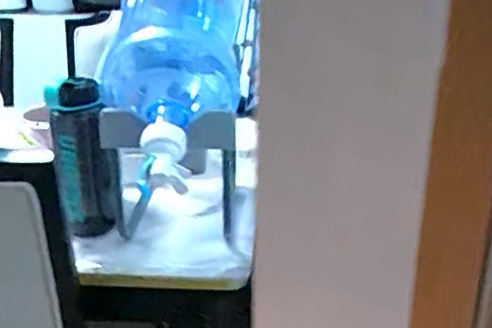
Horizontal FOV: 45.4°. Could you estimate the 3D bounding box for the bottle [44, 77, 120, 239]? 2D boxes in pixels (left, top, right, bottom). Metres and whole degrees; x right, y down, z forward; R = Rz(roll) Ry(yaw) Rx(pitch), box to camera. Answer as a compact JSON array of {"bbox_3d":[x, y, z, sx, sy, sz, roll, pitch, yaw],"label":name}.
[{"bbox_3d":[-0.249,0.008,0.915,0.087,0.256,0.077,-8,23,-16],"label":"bottle"}]

